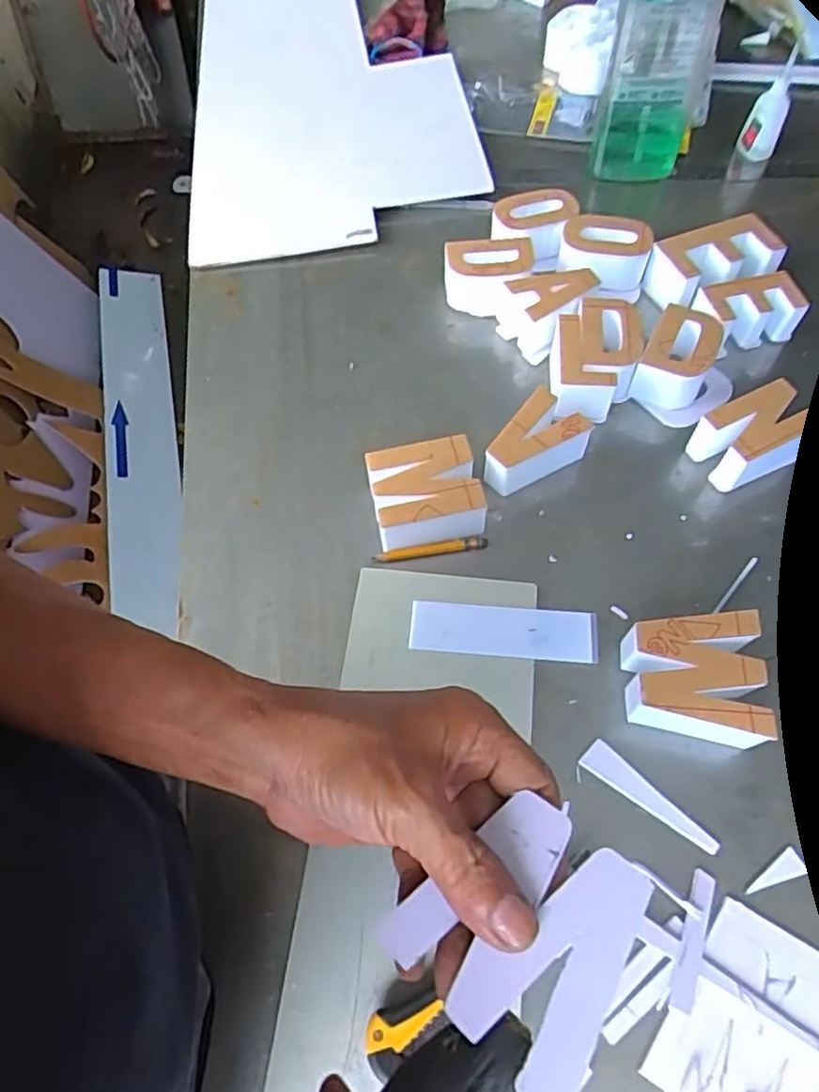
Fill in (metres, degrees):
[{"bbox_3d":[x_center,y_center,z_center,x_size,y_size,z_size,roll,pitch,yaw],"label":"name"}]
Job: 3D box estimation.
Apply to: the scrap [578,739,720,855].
[{"bbox_3d":[0.159,0.166,0.440,0.095,0.004,0.022,34,68,20],"label":"scrap"}]

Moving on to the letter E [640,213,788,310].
[{"bbox_3d":[0.297,-0.270,0.652,0.117,0.054,0.071,-19,62,-7],"label":"letter E"}]

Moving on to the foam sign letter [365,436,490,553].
[{"bbox_3d":[0.014,-0.039,0.536,0.081,0.049,0.070,-10,61,-2],"label":"foam sign letter"}]

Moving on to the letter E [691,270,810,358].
[{"bbox_3d":[0.312,-0.217,0.620,0.091,0.043,0.054,-16,61,-5],"label":"letter E"}]

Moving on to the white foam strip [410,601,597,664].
[{"bbox_3d":[0.070,0.064,0.495,0.135,0.007,0.039,3,62,5],"label":"white foam strip"}]

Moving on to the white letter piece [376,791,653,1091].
[{"bbox_3d":[0.043,0.139,0.243,0.078,0.004,0.079,31,66,33],"label":"white letter piece"}]

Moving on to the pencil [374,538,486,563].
[{"bbox_3d":[0.017,0.004,0.532,0.091,0.006,0.008,-8,61,-1],"label":"pencil"}]

